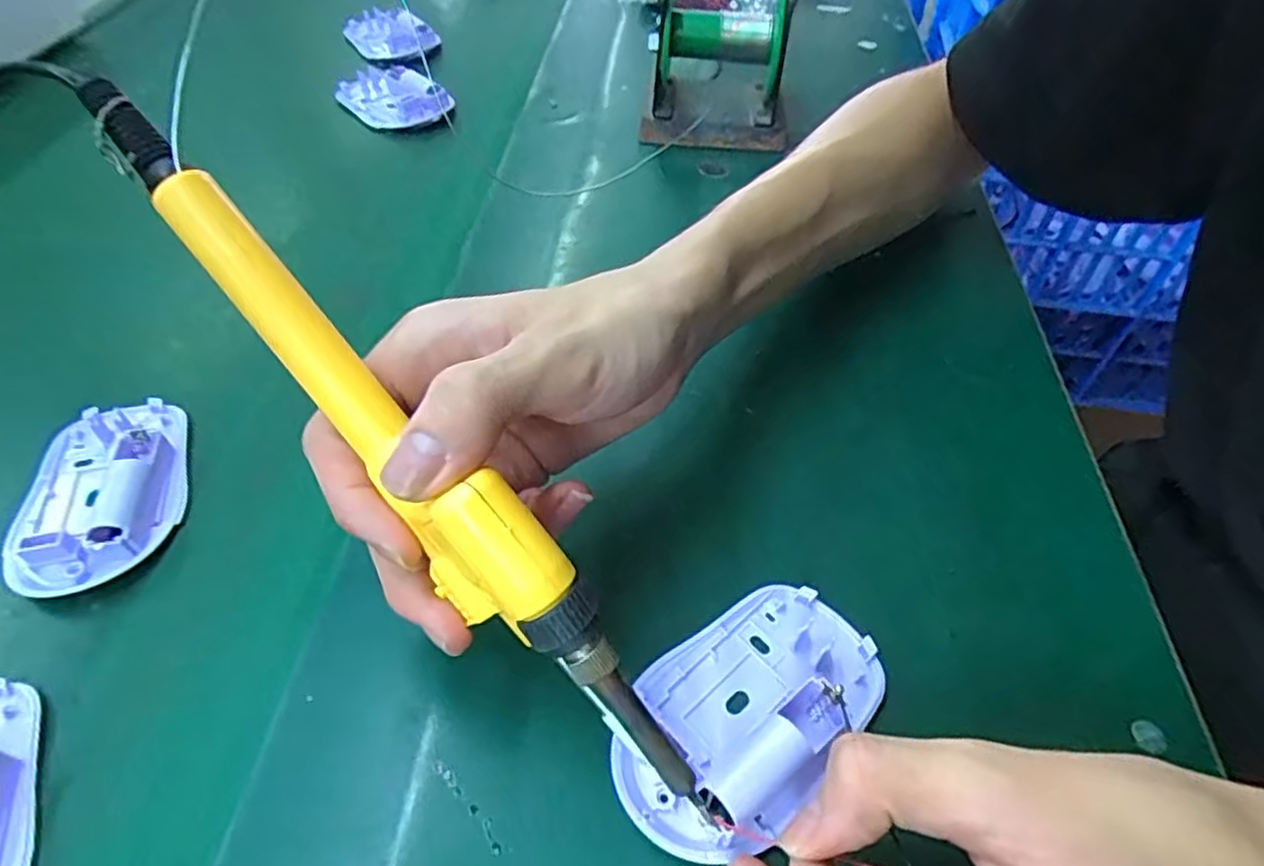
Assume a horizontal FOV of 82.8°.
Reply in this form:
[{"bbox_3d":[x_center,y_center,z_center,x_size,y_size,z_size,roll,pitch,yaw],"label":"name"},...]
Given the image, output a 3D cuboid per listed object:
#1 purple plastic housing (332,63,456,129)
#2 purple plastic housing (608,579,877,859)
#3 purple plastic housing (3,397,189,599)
[{"bbox_3d":[-0.170,-0.239,0.512,0.082,0.027,0.052,36,57,27],"label":"purple plastic housing"},{"bbox_3d":[0.036,0.086,0.229,0.058,0.016,0.094,37,57,27],"label":"purple plastic housing"},{"bbox_3d":[-0.211,0.021,0.284,0.057,0.020,0.090,-13,50,-12],"label":"purple plastic housing"}]

